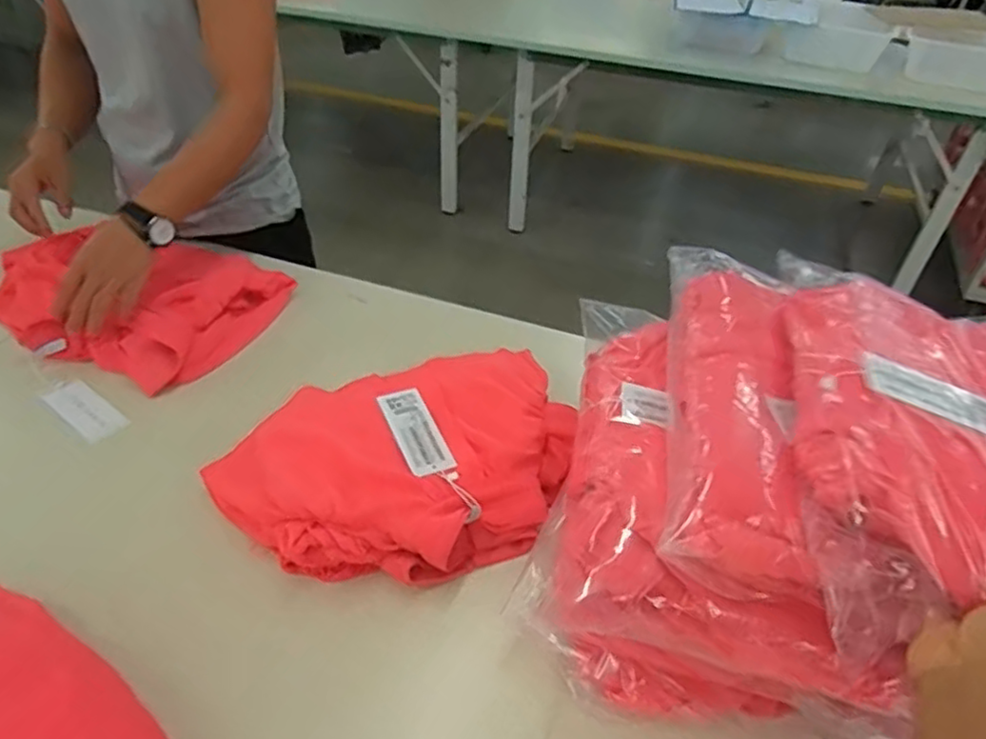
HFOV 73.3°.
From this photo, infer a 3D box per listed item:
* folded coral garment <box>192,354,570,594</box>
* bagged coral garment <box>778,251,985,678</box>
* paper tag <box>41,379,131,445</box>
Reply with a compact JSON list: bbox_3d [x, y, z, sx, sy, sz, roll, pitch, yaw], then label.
[{"bbox_3d":[-0.097,0.113,0.746,0.400,0.072,0.253,-16,45,-21],"label":"folded coral garment"},{"bbox_3d":[0.380,0.075,0.525,0.278,0.069,0.361,13,51,5],"label":"bagged coral garment"},{"bbox_3d":[-0.518,0.050,0.840,0.108,0.008,0.049,33,52,17],"label":"paper tag"}]

